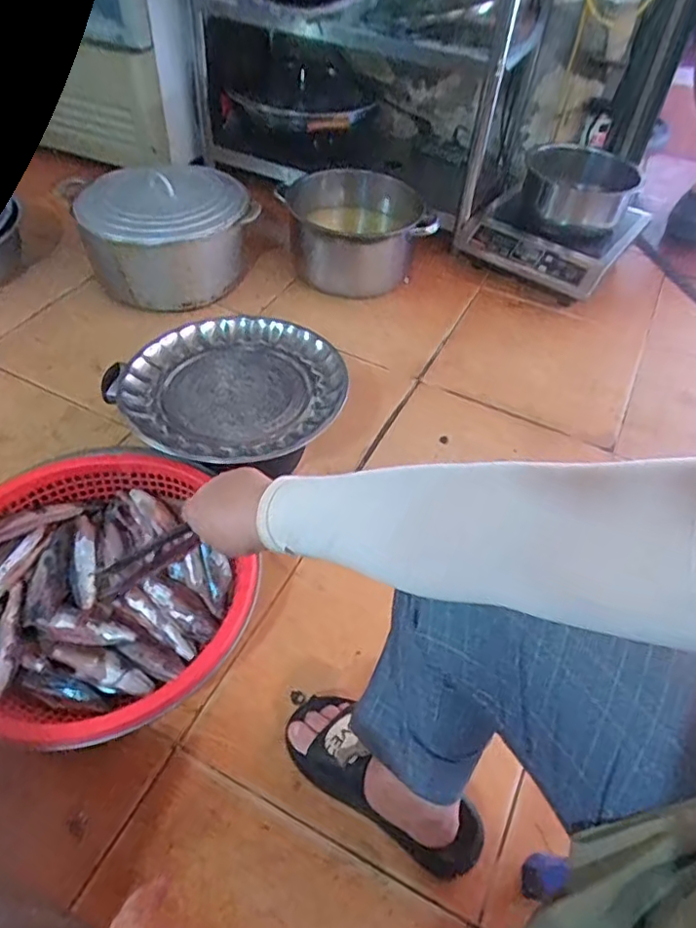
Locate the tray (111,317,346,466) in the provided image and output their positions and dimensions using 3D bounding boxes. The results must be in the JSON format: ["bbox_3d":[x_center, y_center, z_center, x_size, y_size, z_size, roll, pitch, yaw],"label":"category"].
[{"bbox_3d":[-0.170,-0.121,0.913,0.335,0.035,0.326,36,55,24],"label":"tray"}]

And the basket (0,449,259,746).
[{"bbox_3d":[-0.316,0.159,0.775,0.390,0.111,0.377,2,49,-3],"label":"basket"}]

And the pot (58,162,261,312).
[{"bbox_3d":[-0.409,-0.530,1.365,0.381,0.211,0.328,-13,52,-16],"label":"pot"}]

